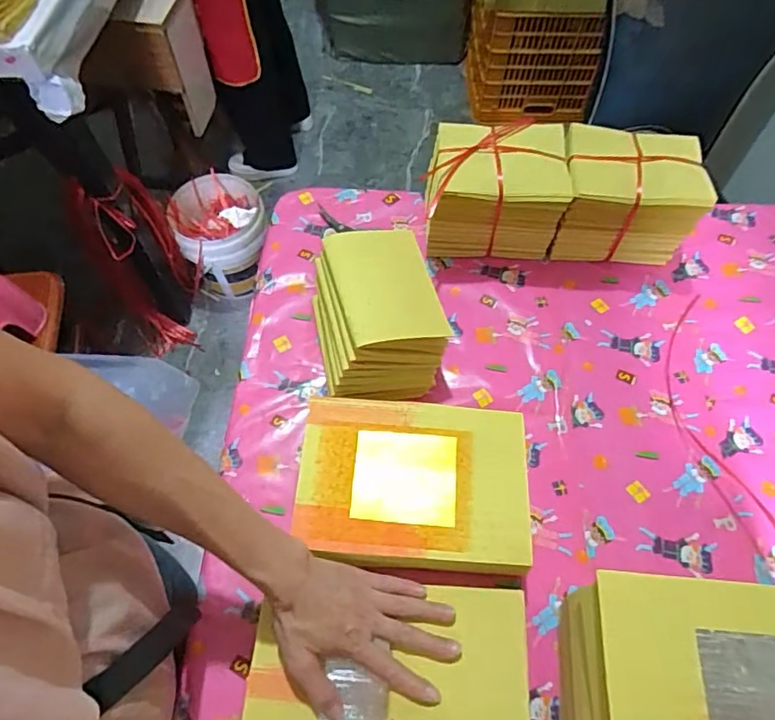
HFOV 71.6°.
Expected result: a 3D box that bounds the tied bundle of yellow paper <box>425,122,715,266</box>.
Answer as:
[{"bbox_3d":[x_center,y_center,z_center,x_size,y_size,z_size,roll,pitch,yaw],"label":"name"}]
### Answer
[{"bbox_3d":[0.221,-0.214,0.705,0.323,0.130,0.118,3,62,1],"label":"tied bundle of yellow paper"}]

